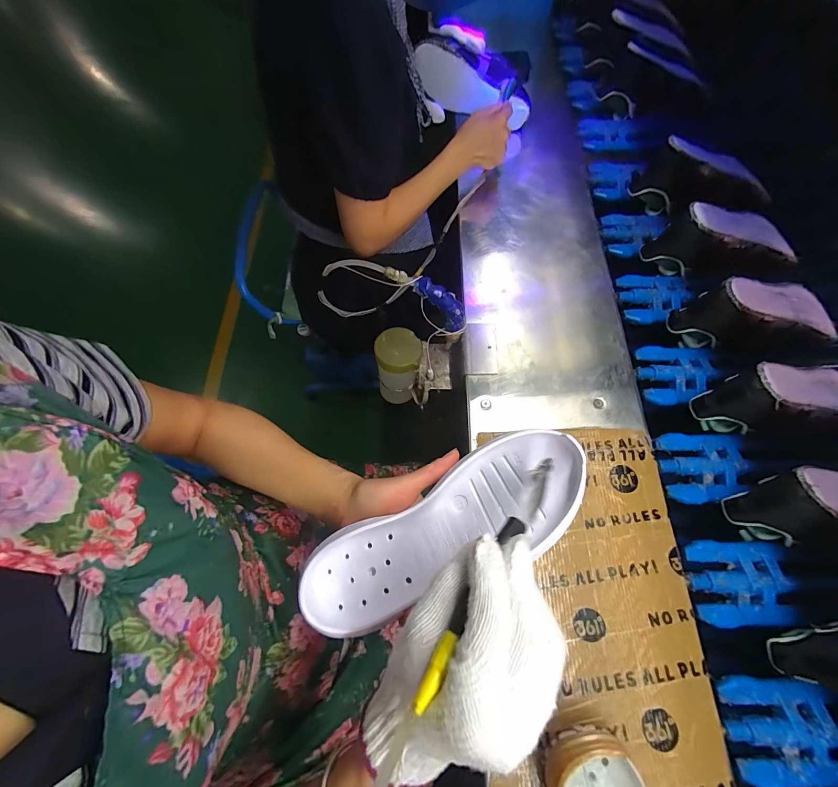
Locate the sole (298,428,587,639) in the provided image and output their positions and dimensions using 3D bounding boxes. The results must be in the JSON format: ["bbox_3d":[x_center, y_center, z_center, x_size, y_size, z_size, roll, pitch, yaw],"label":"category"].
[{"bbox_3d":[0.019,0.111,0.284,0.241,0.050,0.083,-32,70,4],"label":"sole"}]

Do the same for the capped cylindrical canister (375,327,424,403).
[{"bbox_3d":[-0.032,-0.045,0.593,0.069,0.121,0.076,-3,67,1],"label":"capped cylindrical canister"}]

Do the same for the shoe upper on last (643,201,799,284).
[{"bbox_3d":[0.478,-0.235,0.554,0.211,0.085,0.085,-10,67,-1],"label":"shoe upper on last"}]

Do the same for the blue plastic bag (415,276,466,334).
[{"bbox_3d":[0.030,-0.116,0.473,0.037,0.108,0.022,-9,64,29],"label":"blue plastic bag"}]

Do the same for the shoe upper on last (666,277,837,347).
[{"bbox_3d":[0.481,-0.107,0.506,0.220,0.103,0.082,-7,67,0],"label":"shoe upper on last"}]

